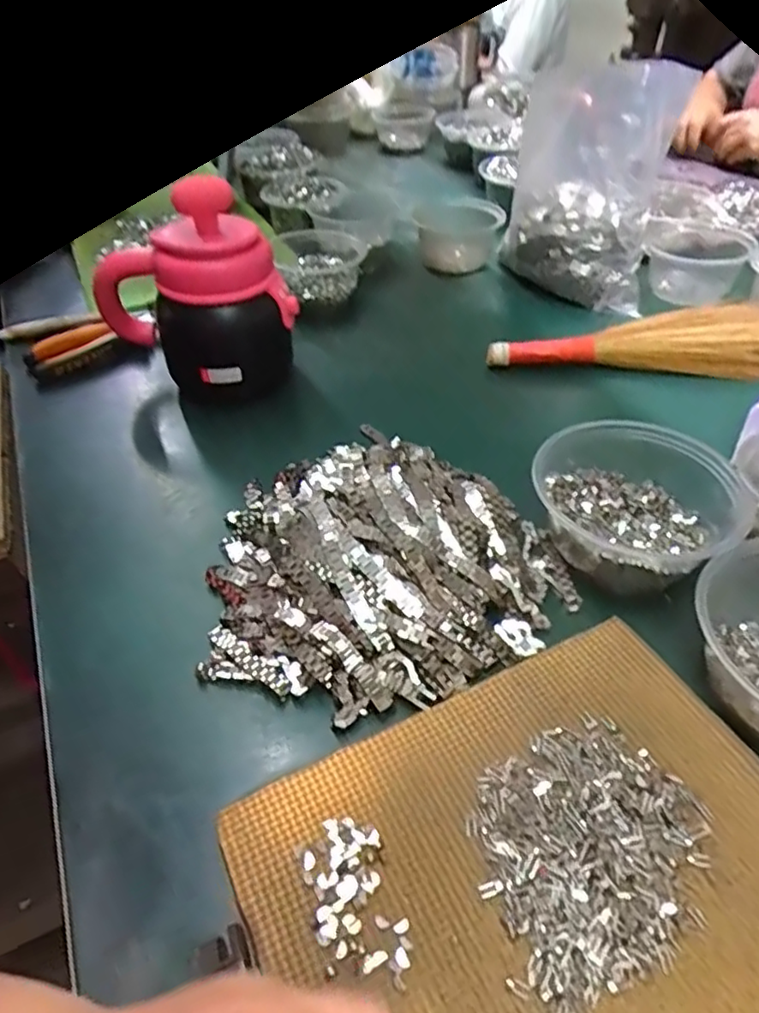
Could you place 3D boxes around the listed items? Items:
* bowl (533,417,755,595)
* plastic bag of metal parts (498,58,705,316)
[{"bbox_3d":[0.171,-0.004,0.441,0.129,0.058,0.122,-2,44,2],"label":"bowl"},{"bbox_3d":[0.225,-0.354,0.702,0.165,0.198,0.120,11,46,14],"label":"plastic bag of metal parts"}]

